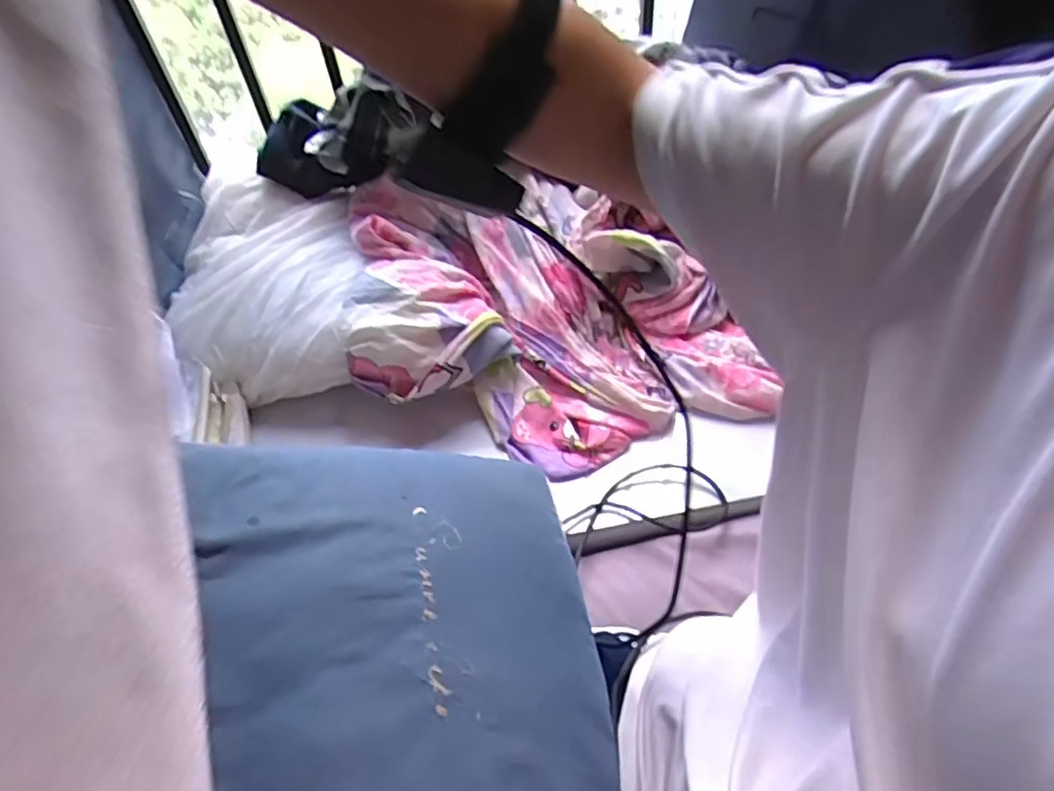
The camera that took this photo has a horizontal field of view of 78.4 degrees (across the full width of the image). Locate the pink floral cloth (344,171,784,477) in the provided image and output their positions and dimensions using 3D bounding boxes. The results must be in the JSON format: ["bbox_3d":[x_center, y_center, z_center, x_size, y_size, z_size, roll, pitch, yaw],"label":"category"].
[{"bbox_3d":[-0.003,-0.092,0.718,0.518,0.139,0.279,18,53,20],"label":"pink floral cloth"}]

